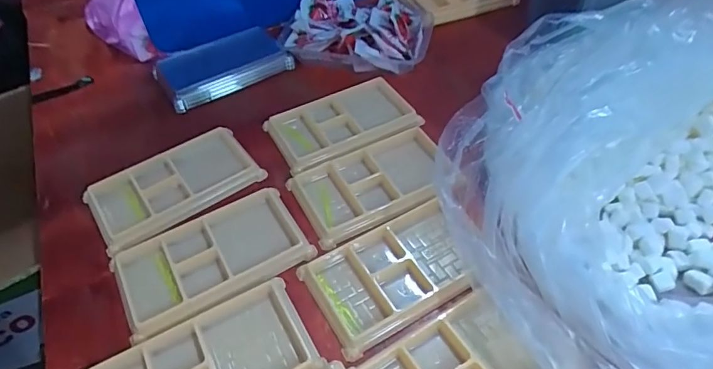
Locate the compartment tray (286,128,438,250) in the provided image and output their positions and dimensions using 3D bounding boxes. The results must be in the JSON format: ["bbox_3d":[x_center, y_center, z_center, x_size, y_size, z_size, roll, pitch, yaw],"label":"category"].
[{"bbox_3d":[0.018,0.001,0.399,0.133,0.021,0.082,-22,51,-15],"label":"compartment tray"}]

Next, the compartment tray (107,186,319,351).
[{"bbox_3d":[-0.107,0.055,0.350,0.135,0.013,0.082,-26,52,-18],"label":"compartment tray"}]

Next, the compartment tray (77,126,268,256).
[{"bbox_3d":[-0.156,-0.001,0.400,0.134,0.011,0.079,-33,55,-23],"label":"compartment tray"}]

